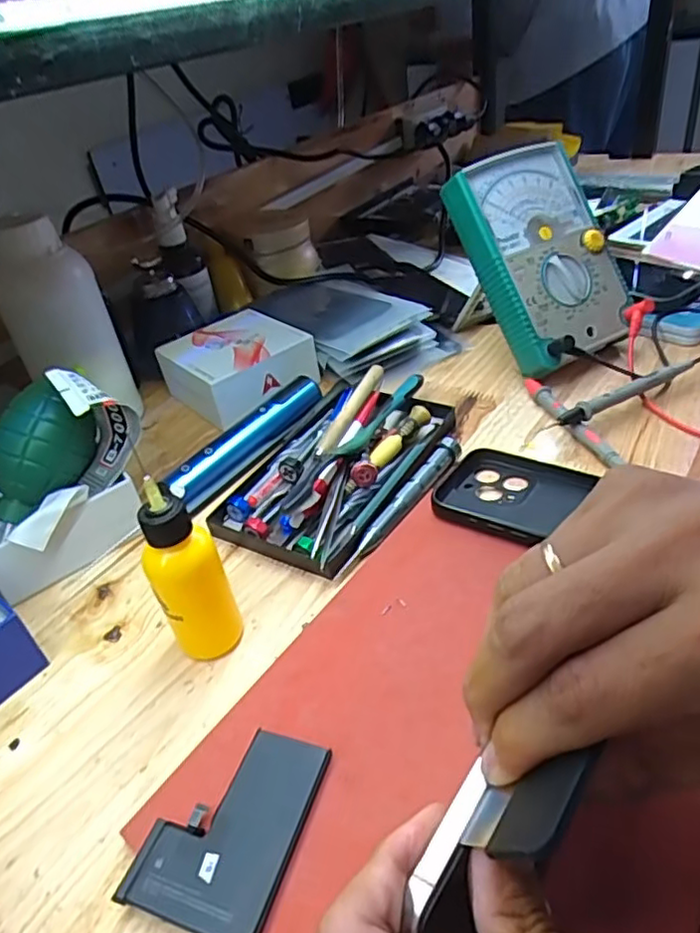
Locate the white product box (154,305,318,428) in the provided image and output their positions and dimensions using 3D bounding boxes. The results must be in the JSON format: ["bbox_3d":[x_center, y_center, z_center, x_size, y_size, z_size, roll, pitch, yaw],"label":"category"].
[{"bbox_3d":[-0.096,-0.087,0.542,0.100,0.045,0.100,-30,43,-26],"label":"white product box"}]

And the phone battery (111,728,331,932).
[{"bbox_3d":[-0.048,0.141,0.253,0.057,0.004,0.076,9,41,20],"label":"phone battery"}]

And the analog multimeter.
[{"bbox_3d":[0.153,-0.163,0.492,0.108,0.166,0.037,-26,4,-13],"label":"analog multimeter"}]

